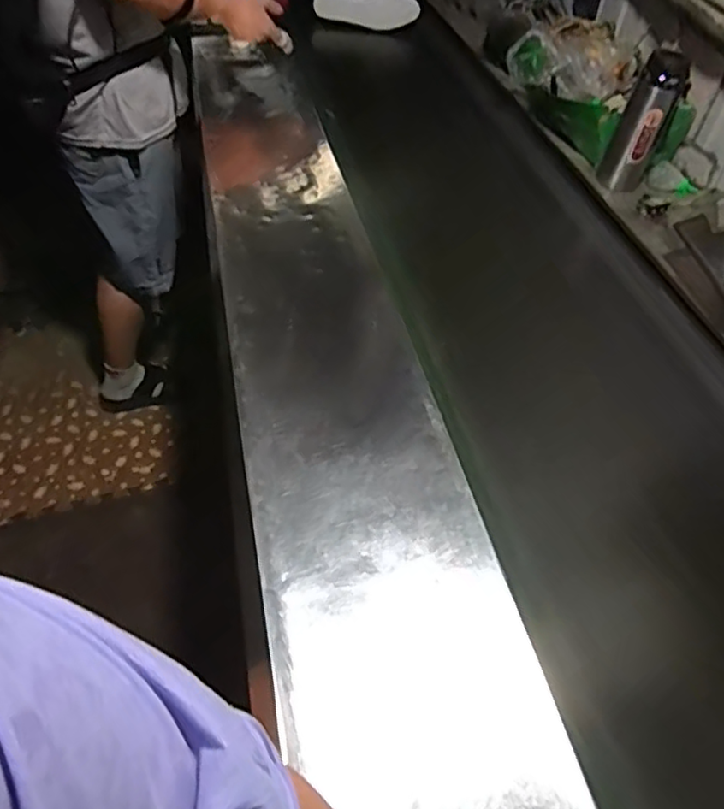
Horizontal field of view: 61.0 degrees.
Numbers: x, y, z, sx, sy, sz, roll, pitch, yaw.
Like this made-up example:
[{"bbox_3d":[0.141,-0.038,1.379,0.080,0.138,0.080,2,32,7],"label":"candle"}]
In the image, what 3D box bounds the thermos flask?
[{"bbox_3d":[0.511,-0.508,1.111,0.090,0.220,0.086,25,50,16],"label":"thermos flask"}]

